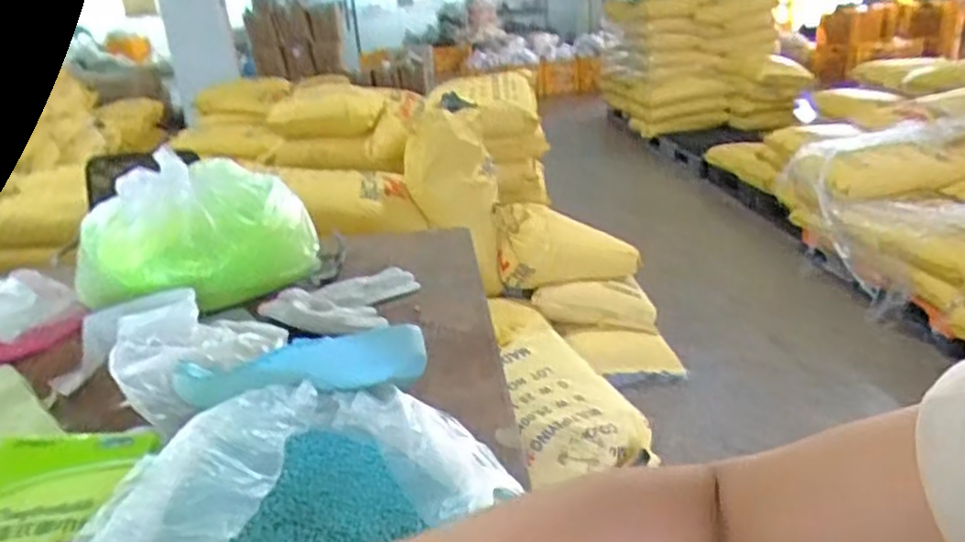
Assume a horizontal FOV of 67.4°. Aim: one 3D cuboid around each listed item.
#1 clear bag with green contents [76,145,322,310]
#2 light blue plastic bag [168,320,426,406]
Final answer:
[{"bbox_3d":[-0.452,-0.067,1.132,0.285,0.183,0.267,6,24,24],"label":"clear bag with green contents"},{"bbox_3d":[-0.189,0.098,0.717,0.271,0.062,0.059,-3,22,5],"label":"light blue plastic bag"}]

